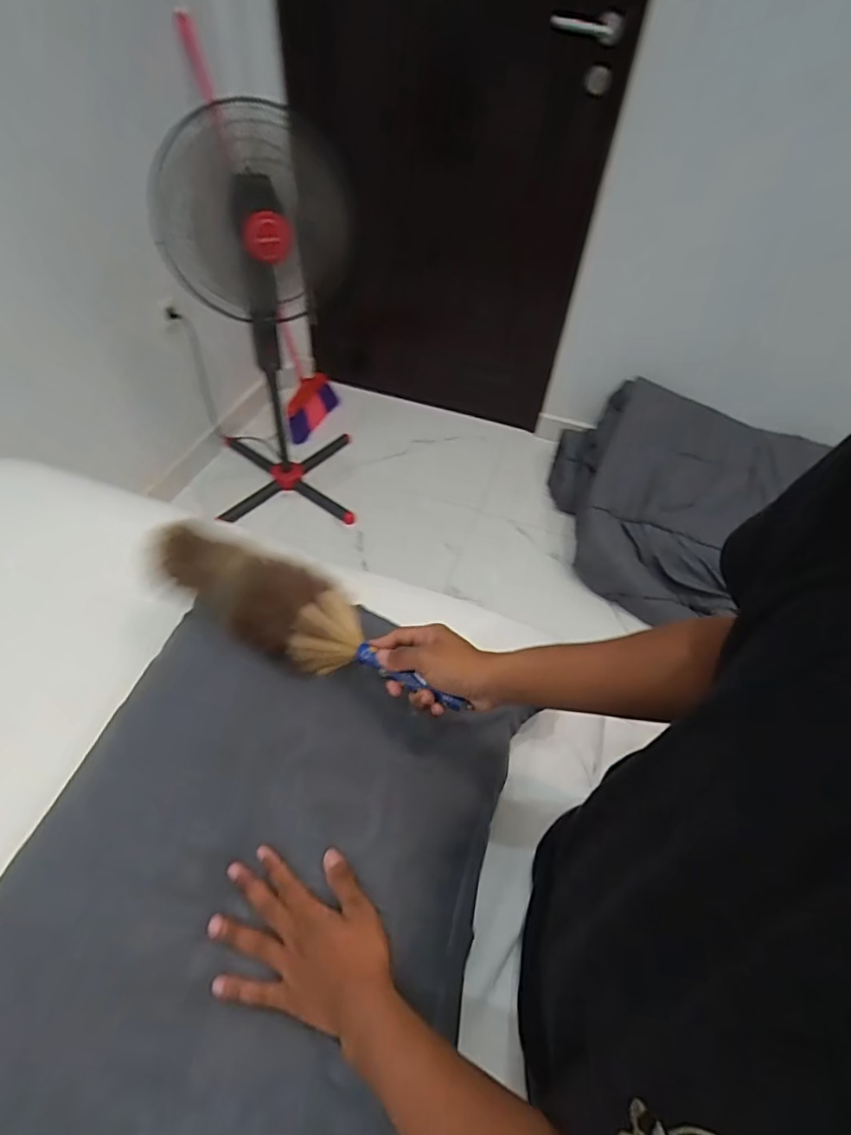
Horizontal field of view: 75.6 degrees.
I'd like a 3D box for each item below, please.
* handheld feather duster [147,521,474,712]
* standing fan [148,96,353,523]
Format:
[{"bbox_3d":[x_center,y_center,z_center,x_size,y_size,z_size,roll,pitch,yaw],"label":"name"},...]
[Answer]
[{"bbox_3d":[-0.153,0.047,0.579,0.415,0.077,0.087,23,51,27],"label":"handheld feather duster"},{"bbox_3d":[-0.434,-0.632,1.489,0.430,0.978,0.431,-11,52,-13],"label":"standing fan"}]

